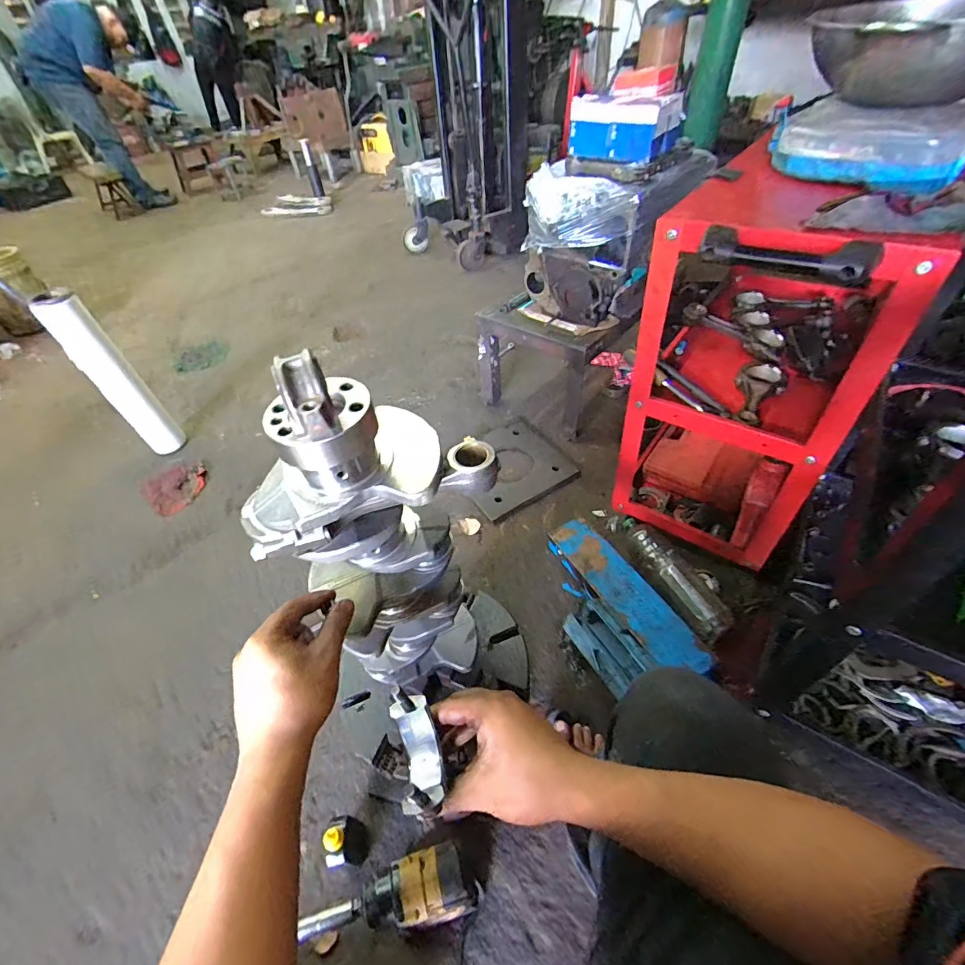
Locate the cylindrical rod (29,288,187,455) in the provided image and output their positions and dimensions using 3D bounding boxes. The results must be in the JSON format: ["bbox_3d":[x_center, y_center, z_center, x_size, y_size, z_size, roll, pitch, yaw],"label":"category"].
[{"bbox_3d":[-1.099,-0.302,1.353,0.114,0.517,0.102,-37,54,-26],"label":"cylindrical rod"}]

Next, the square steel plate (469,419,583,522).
[{"bbox_3d":[0.073,-0.064,1.319,0.323,0.034,0.308,-29,51,-20],"label":"square steel plate"}]

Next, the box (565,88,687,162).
[{"bbox_3d":[0.320,-0.820,1.021,0.222,0.100,0.150,26,54,27],"label":"box"}]

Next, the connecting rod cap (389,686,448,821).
[{"bbox_3d":[-0.049,0.204,0.337,0.031,0.054,0.081,-15,48,-8],"label":"connecting rod cap"}]

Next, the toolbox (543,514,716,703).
[{"bbox_3d":[0.264,0.246,0.963,0.218,0.084,0.395,-20,49,-12],"label":"toolbox"}]

